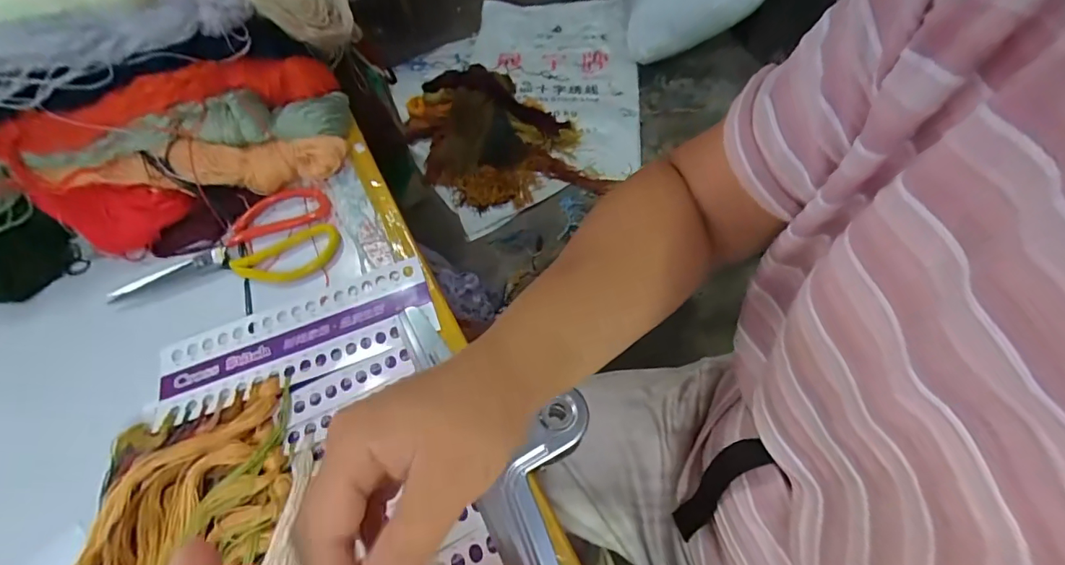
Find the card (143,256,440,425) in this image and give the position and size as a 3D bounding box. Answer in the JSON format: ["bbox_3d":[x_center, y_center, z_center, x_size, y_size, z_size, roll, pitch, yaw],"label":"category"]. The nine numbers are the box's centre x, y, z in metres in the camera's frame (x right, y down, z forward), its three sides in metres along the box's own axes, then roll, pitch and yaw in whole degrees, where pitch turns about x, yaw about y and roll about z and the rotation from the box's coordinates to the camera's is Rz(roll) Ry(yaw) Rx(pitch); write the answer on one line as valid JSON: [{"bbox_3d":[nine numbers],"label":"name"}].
[{"bbox_3d":[-0.212,0.051,0.422,0.244,0.007,0.084,-20,61,-8],"label":"card"}]

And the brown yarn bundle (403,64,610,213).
[{"bbox_3d":[-0.119,-0.455,1.326,0.448,0.137,0.513,-20,61,-8],"label":"brown yarn bundle"}]

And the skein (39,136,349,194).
[{"bbox_3d":[-0.330,-0.119,0.482,0.256,0.042,0.040,-9,59,-16],"label":"skein"}]

